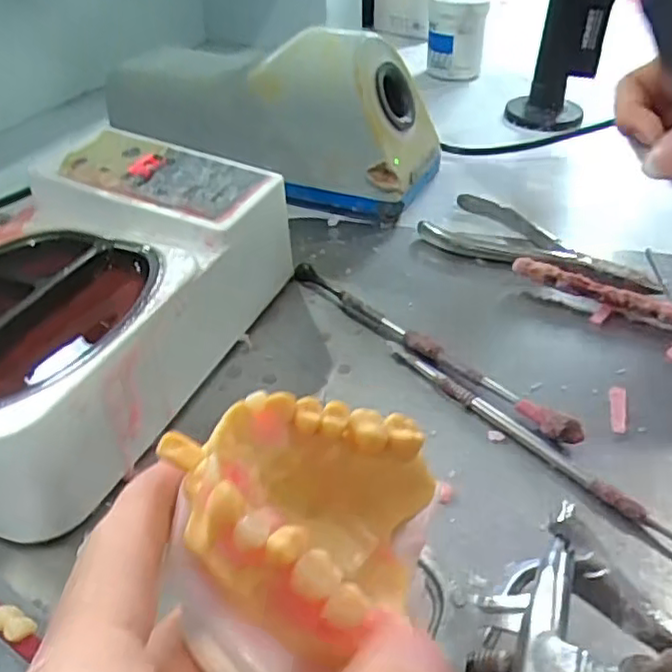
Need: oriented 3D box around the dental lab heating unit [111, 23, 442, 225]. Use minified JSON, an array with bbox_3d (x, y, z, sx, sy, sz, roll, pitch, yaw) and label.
[{"bbox_3d":[-0.043,-0.150,0.427,0.213,0.093,0.082,16,42,20],"label":"dental lab heating unit"}]

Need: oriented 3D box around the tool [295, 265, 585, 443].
[{"bbox_3d":[0.035,0.001,0.300,0.010,0.011,0.171,-29,46,-30],"label":"tool"}]

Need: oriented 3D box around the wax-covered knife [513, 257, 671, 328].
[{"bbox_3d":[0.145,-0.016,0.317,0.119,0.015,0.009,20,44,25],"label":"wax-covered knife"}]

